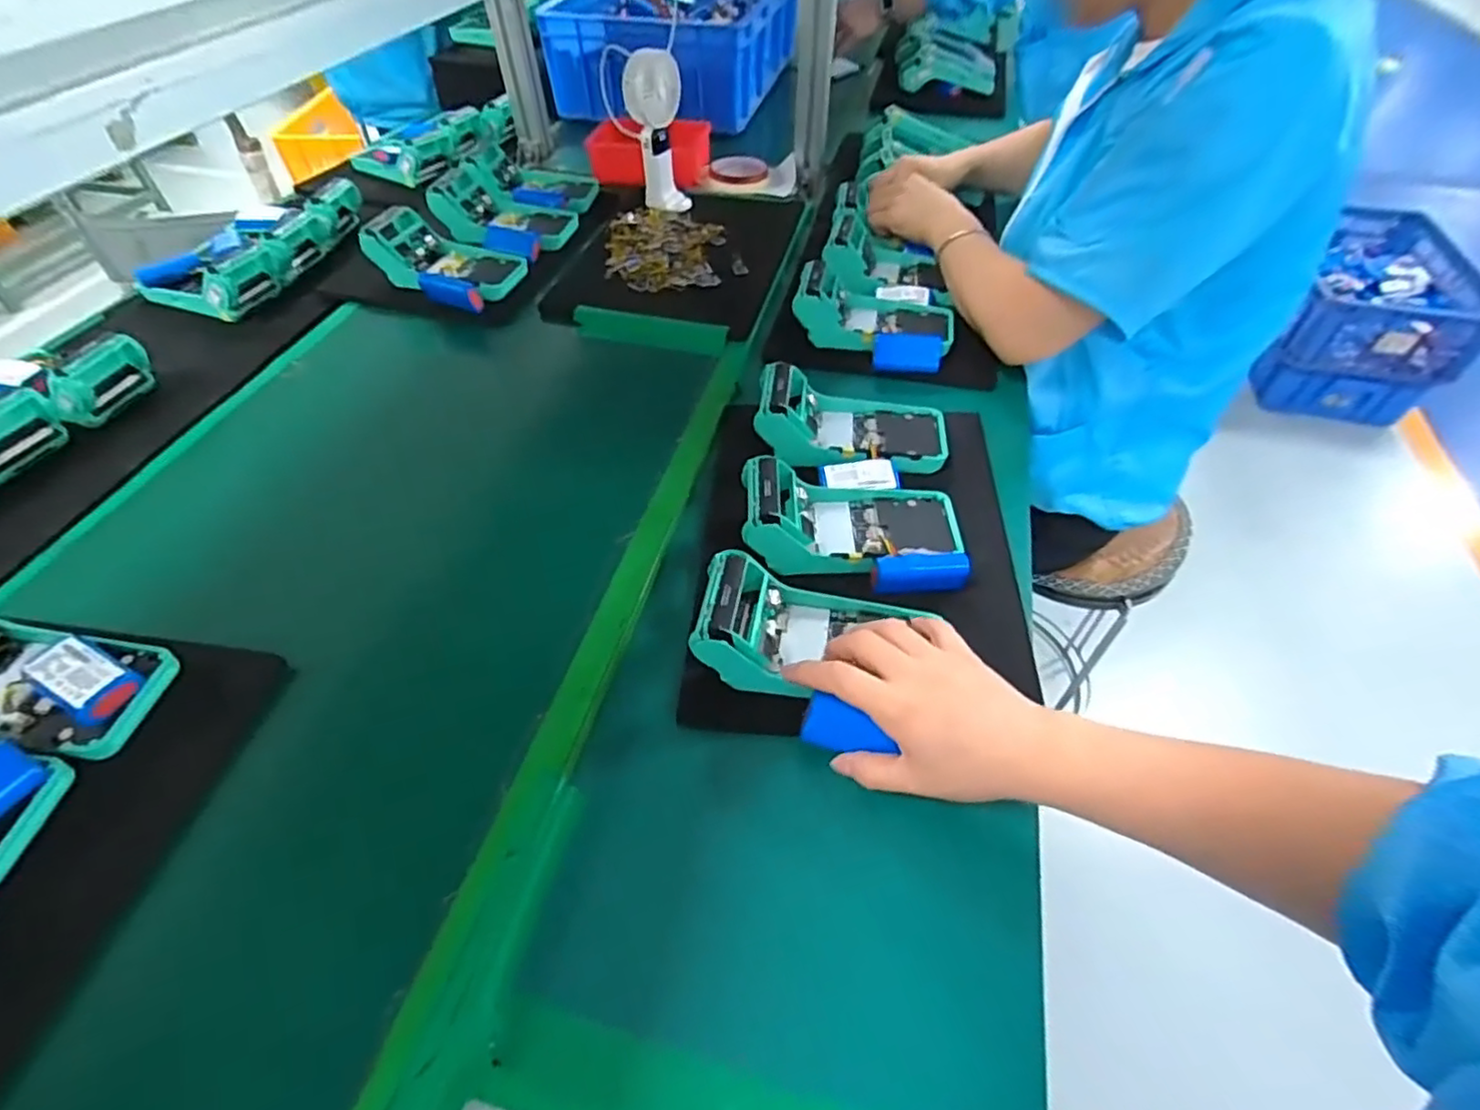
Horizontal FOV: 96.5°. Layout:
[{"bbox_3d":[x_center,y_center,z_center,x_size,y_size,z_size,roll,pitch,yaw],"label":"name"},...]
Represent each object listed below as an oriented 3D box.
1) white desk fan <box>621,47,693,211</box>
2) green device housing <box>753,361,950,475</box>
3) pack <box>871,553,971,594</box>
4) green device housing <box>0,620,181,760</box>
[{"bbox_3d":[-0.107,-0.546,0.862,0.072,0.182,0.047,-8,49,-6],"label":"white desk fan"},{"bbox_3d":[0.101,-0.119,0.589,0.169,0.063,0.097,0,48,1],"label":"green device housing"},{"bbox_3d":[0.133,0.014,0.489,0.068,0.023,0.023,-3,48,-1],"label":"pack"},{"bbox_3d":[-0.461,0.079,0.421,0.156,0.077,0.080,5,49,6],"label":"green device housing"}]

